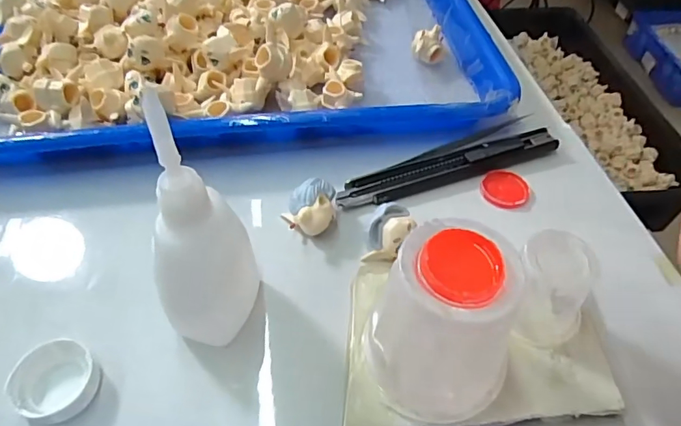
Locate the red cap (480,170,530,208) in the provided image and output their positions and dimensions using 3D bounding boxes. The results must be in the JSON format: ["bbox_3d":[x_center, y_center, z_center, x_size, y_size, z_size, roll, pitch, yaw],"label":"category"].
[{"bbox_3d":[0.091,-0.014,0.265,0.026,0.004,0.026,1,50,-1],"label":"red cap"}]

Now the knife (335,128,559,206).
[{"bbox_3d":[0.062,-0.026,0.269,0.133,0.007,0.018,-17,53,-15],"label":"knife"}]

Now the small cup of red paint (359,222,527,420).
[{"bbox_3d":[0.038,0.040,0.168,0.045,0.064,0.045,1,50,-1],"label":"small cup of red paint"}]

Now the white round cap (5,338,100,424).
[{"bbox_3d":[-0.112,0.066,0.190,0.030,0.013,0.029,1,50,-1],"label":"white round cap"}]

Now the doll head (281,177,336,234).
[{"bbox_3d":[-0.015,-0.002,0.240,0.025,0.021,0.021,-6,50,-6],"label":"doll head"}]

